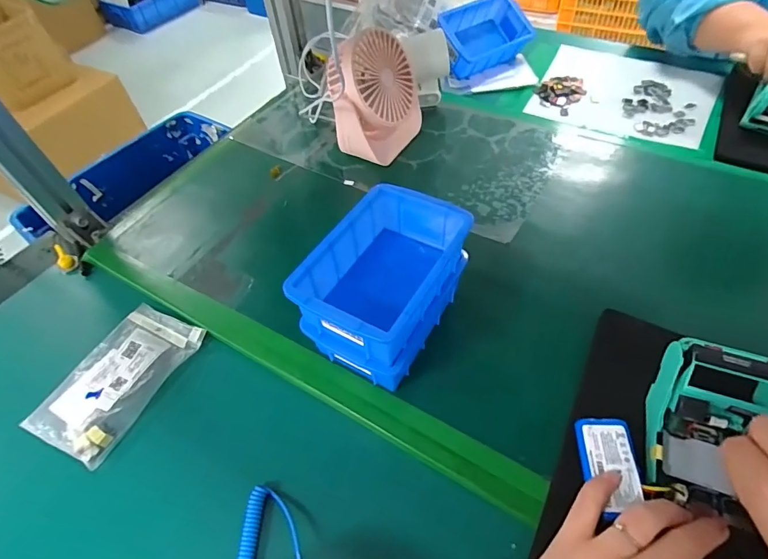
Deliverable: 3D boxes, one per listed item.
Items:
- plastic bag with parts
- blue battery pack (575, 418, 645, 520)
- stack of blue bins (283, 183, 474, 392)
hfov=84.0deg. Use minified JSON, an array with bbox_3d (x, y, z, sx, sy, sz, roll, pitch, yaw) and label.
[{"bbox_3d":[-0.249,0.090,0.400,0.087,0.015,0.140,18,54,19],"label":"plastic bag with parts"},{"bbox_3d":[0.159,0.129,0.299,0.034,0.014,0.062,4,53,4],"label":"blue battery pack"},{"bbox_3d":[0.004,0.006,0.377,0.093,0.107,0.147,25,59,20],"label":"stack of blue bins"}]

